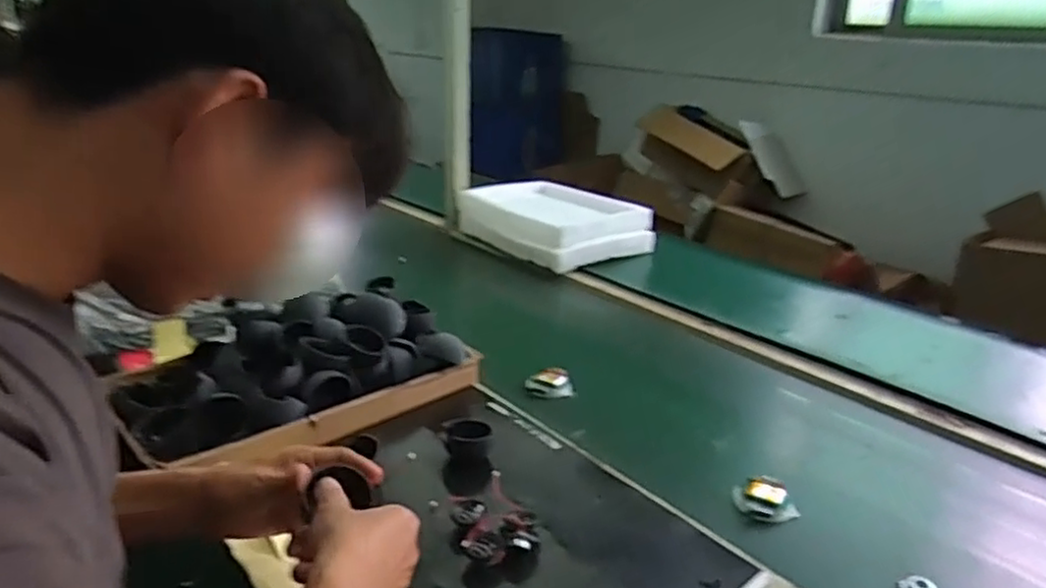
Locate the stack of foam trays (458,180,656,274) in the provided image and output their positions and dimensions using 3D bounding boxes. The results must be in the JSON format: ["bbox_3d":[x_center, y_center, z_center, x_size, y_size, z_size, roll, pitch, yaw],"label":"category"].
[{"bbox_3d":[0.056,-0.171,1.634,0.314,0.102,0.430,-14,26,-37],"label":"stack of foam trays"}]

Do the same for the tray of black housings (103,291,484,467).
[{"bbox_3d":[-0.290,0.090,0.910,0.413,0.103,0.250,-16,27,-40],"label":"tray of black housings"}]

